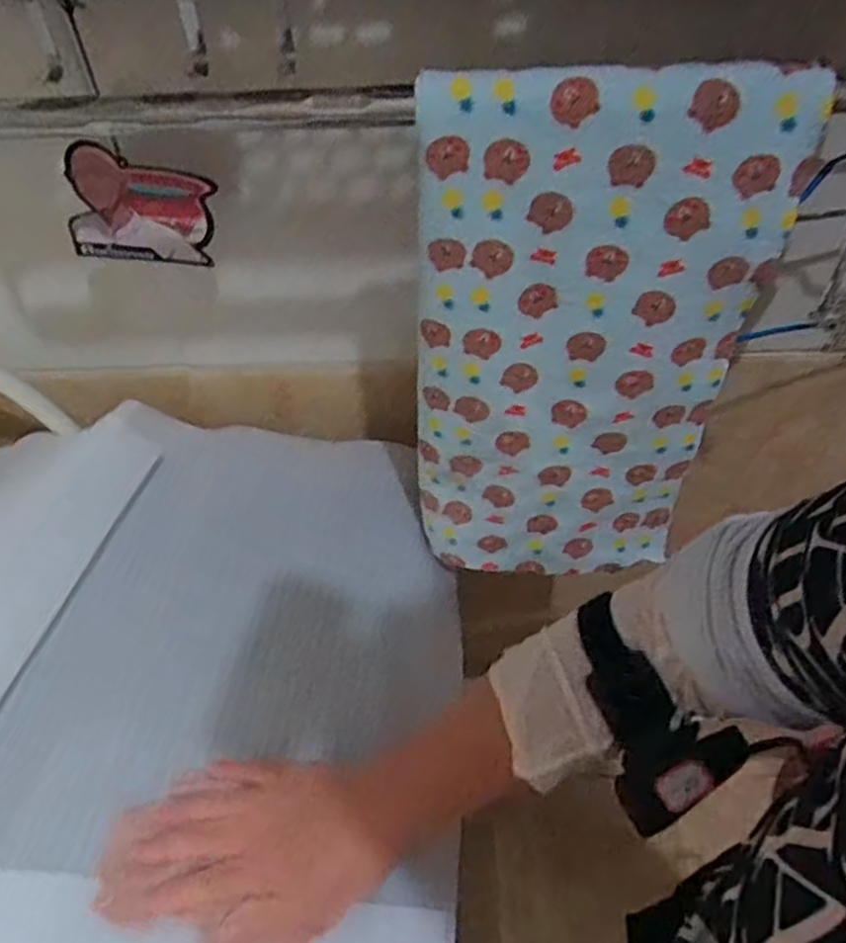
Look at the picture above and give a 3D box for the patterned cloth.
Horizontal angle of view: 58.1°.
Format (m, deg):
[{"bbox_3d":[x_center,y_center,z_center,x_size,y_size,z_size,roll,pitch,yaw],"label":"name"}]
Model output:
[{"bbox_3d":[0.096,-0.060,0.472,0.191,0.341,0.037,-2,48,1],"label":"patterned cloth"}]

